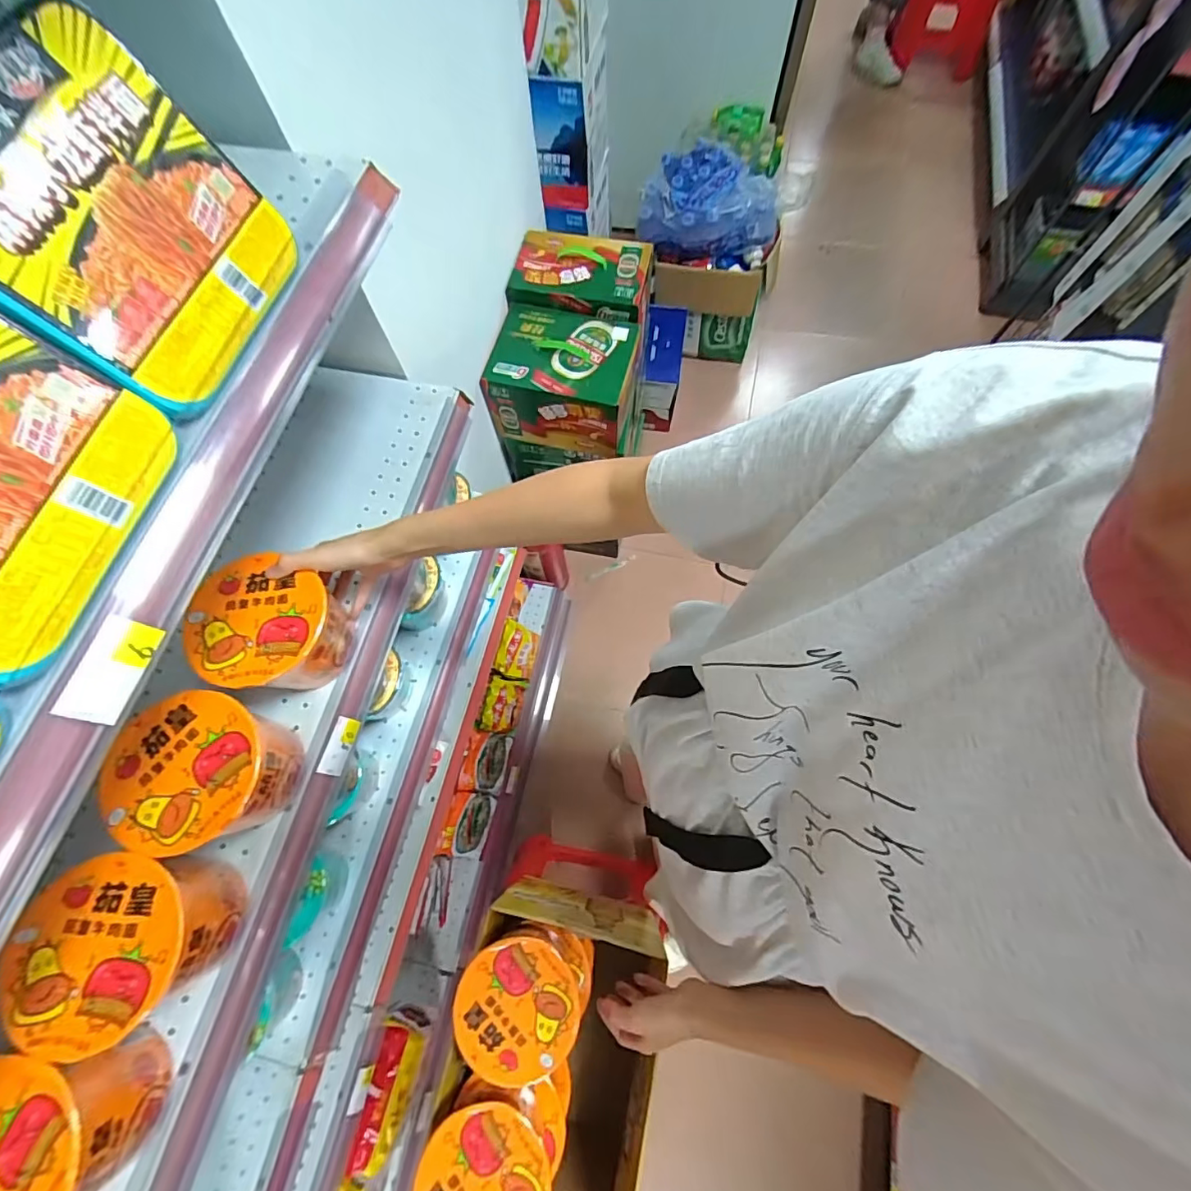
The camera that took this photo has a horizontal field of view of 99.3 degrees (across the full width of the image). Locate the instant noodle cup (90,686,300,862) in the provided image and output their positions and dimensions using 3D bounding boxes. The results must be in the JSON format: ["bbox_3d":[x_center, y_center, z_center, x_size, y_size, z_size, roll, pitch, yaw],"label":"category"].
[{"bbox_3d":[-0.361,0.167,0.484,0.123,0.101,0.128,-1,70,2],"label":"instant noodle cup"}]

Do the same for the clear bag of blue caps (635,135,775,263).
[{"bbox_3d":[0.316,-1.155,1.459,0.376,0.182,0.277,0,70,2],"label":"clear bag of blue caps"}]

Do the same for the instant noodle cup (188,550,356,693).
[{"bbox_3d":[-0.328,0.040,0.530,0.122,0.100,0.119,-1,70,2],"label":"instant noodle cup"}]

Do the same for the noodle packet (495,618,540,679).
[{"bbox_3d":[-0.189,0.135,1.250,0.034,0.104,0.135,-8,60,47],"label":"noodle packet"}]

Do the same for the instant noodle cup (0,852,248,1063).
[{"bbox_3d":[-0.390,0.292,0.434,0.125,0.100,0.125,-1,70,2],"label":"instant noodle cup"}]

